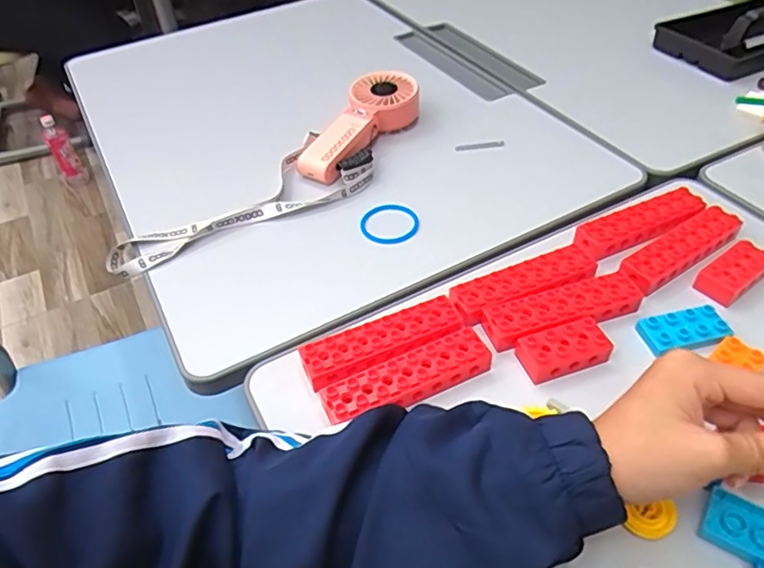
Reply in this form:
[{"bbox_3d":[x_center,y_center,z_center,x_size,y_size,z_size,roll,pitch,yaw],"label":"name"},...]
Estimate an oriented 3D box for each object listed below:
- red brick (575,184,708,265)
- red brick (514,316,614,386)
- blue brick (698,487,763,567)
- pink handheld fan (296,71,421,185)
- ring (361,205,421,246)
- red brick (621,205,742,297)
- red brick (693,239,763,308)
[{"bbox_3d":[0.238,-0.055,0.520,0.127,0.017,0.039,-21,48,-17],"label":"red brick"},{"bbox_3d":[0.134,0.050,0.427,0.068,0.020,0.034,-16,47,-12],"label":"red brick"},{"bbox_3d":[0.222,0.148,0.329,0.064,0.007,0.035,24,51,24],"label":"blue brick"},{"bbox_3d":[-0.027,-0.178,0.635,0.072,0.043,0.173,24,51,24],"label":"pink handheld fan"},{"bbox_3d":[0.007,-0.059,0.551,0.056,0.009,0.056,-3,49,3],"label":"ring"},{"bbox_3d":[0.259,-0.030,0.493,0.129,0.019,0.034,-27,50,-22],"label":"red brick"},{"bbox_3d":[0.295,-0.008,0.476,0.063,0.025,0.031,-28,51,-23],"label":"red brick"}]

